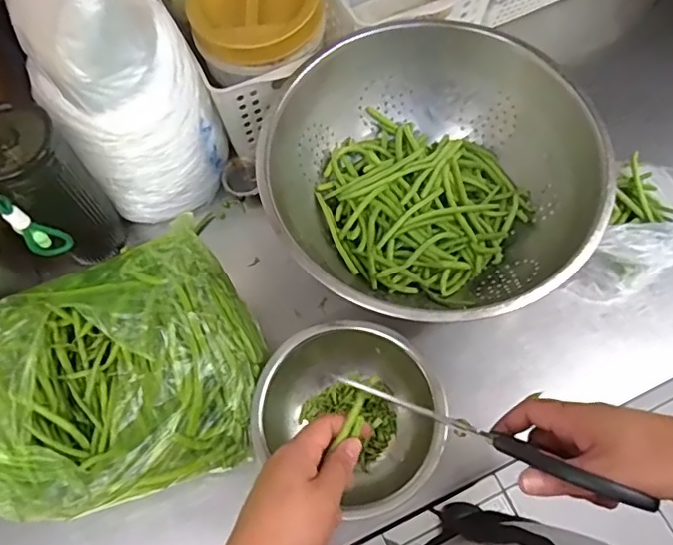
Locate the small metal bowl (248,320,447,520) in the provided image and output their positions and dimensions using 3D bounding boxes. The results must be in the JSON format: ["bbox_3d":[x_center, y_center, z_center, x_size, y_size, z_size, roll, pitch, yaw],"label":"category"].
[{"bbox_3d":[0.014,0.130,0.530,0.171,0.063,0.153,24,69,12],"label":"small metal bowl"}]

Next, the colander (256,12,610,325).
[{"bbox_3d":[0.093,-0.087,0.590,0.315,0.138,0.322,-1,66,2],"label":"colander"}]

